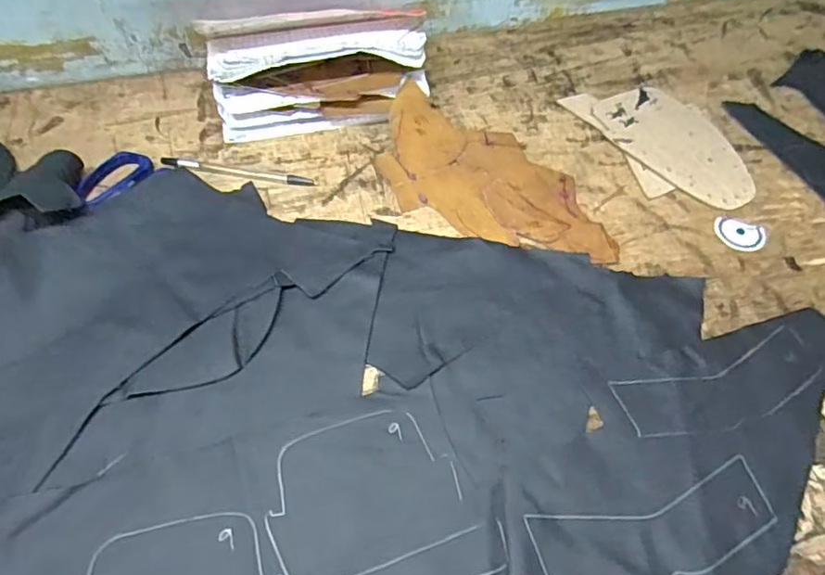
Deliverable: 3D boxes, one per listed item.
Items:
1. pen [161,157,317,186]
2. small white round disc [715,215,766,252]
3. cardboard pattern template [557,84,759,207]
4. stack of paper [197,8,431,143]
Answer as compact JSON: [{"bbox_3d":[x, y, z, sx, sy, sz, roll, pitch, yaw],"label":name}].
[{"bbox_3d":[-0.153,-0.102,0.502,0.136,0.006,0.012,8,55,5],"label":"pen"},{"bbox_3d":[0.270,-0.043,0.475,0.039,0.004,0.032,19,57,12],"label":"small white round disc"},{"bbox_3d":[0.237,-0.137,0.536,0.109,0.006,0.175,-21,58,-14],"label":"cardboard pattern template"},{"bbox_3d":[-0.088,-0.205,0.536,0.196,0.074,0.097,-6,55,-5],"label":"stack of paper"}]

